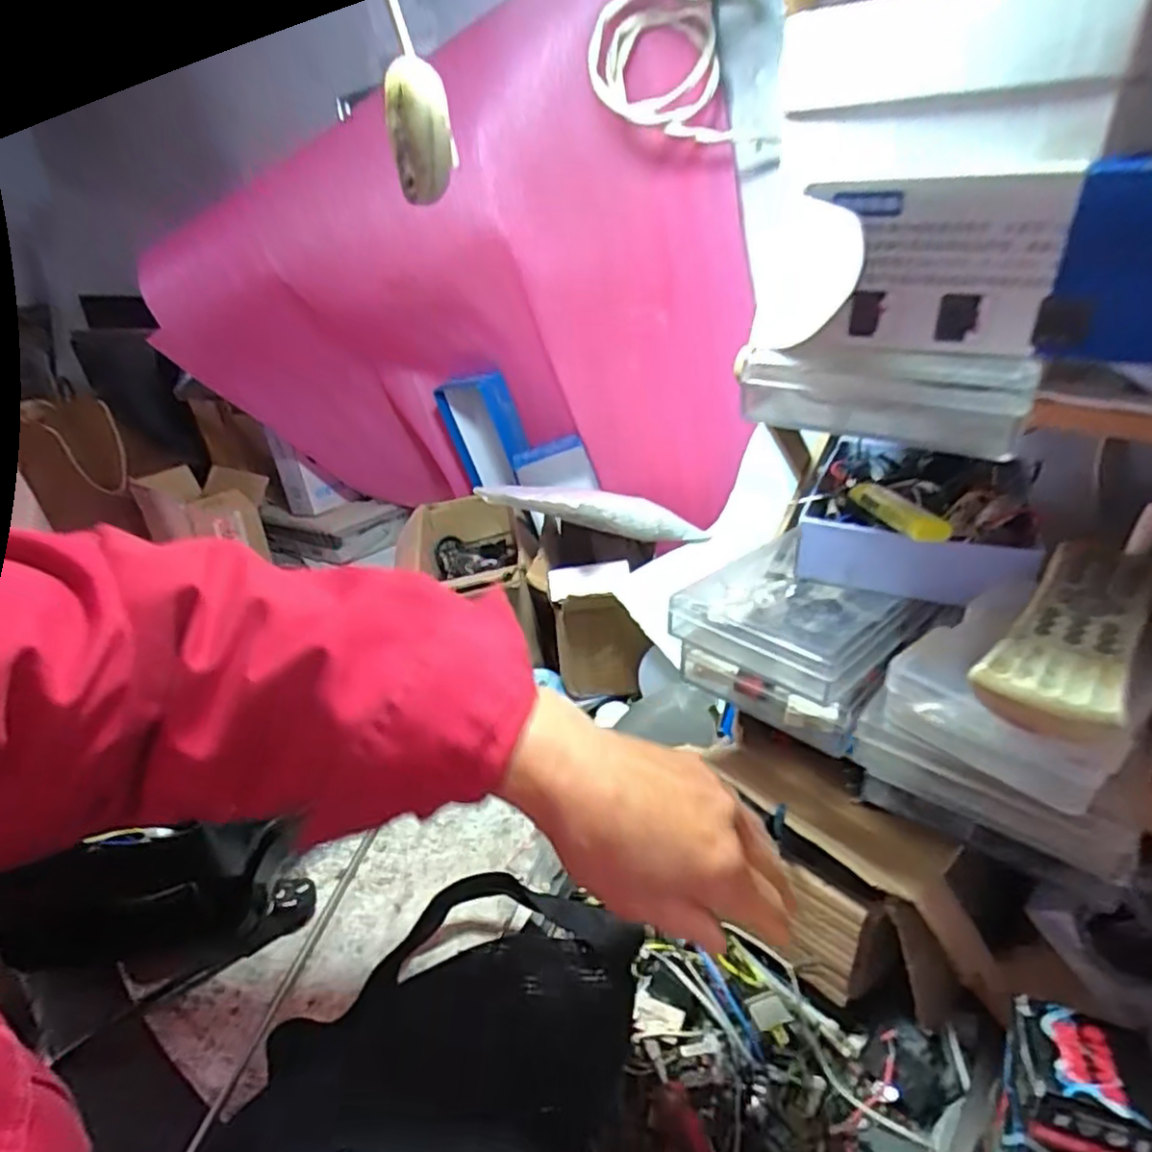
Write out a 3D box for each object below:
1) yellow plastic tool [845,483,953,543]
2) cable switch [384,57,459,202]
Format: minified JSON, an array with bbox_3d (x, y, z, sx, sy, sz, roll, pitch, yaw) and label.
[{"bbox_3d":[0.196,-0.040,0.424,0.021,0.011,0.078,-9,30,-9],"label":"yellow plastic tool"},{"bbox_3d":[-0.068,-0.193,0.301,0.027,0.051,0.024,-9,30,-8],"label":"cable switch"}]

